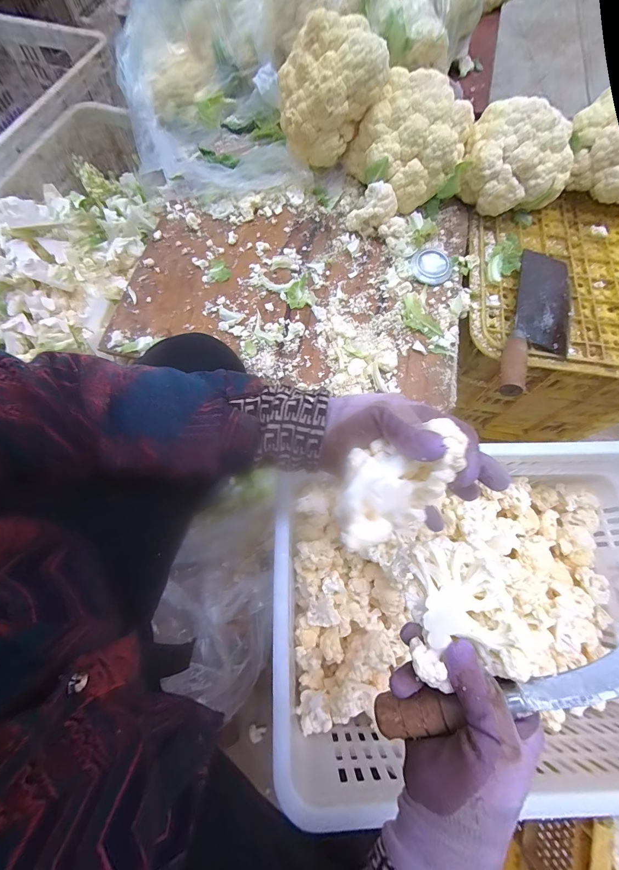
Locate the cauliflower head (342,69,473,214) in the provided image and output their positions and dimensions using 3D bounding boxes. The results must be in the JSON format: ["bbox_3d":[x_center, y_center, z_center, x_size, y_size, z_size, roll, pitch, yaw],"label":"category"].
[{"bbox_3d":[0.162,-0.459,0.535,0.171,0.126,0.155,-35,75,-12],"label":"cauliflower head"}]

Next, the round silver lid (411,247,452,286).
[{"bbox_3d":[0.190,-0.264,0.520,0.061,0.005,0.074,17,71,5],"label":"round silver lid"}]

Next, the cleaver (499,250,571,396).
[{"bbox_3d":[0.337,-0.165,0.484,0.089,0.040,0.278,20,71,6],"label":"cleaver"}]

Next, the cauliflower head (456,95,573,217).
[{"bbox_3d":[0.331,-0.431,0.540,0.168,0.120,0.136,15,71,4],"label":"cauliflower head"}]

